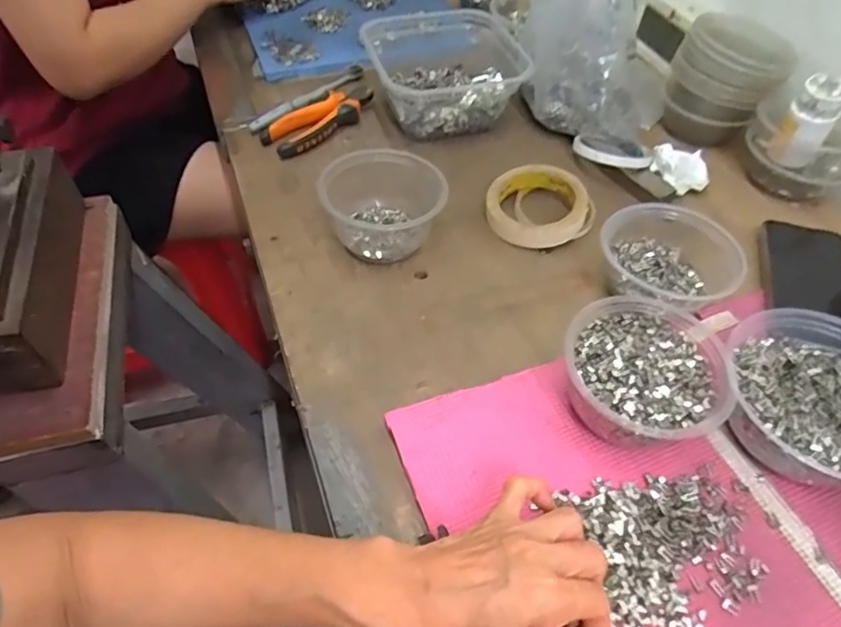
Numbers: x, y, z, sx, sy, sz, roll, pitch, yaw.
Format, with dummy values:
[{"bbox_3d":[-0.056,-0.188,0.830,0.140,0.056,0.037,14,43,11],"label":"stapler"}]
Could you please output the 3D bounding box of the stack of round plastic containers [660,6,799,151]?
[{"bbox_3d":[0.343,-0.261,0.646,0.110,0.117,0.100,26,55,18],"label":"stack of round plastic containers"}]

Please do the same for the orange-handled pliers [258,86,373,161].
[{"bbox_3d":[-0.114,-0.233,0.667,0.149,0.020,0.061,-35,61,-27],"label":"orange-handled pliers"}]

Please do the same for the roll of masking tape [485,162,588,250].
[{"bbox_3d":[0.116,-0.112,0.578,0.096,0.038,0.091,2,51,-2],"label":"roll of masking tape"}]

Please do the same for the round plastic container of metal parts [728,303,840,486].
[{"bbox_3d":[0.287,0.066,0.413,0.131,0.054,0.129,2,51,-2],"label":"round plastic container of metal parts"}]

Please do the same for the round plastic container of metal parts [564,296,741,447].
[{"bbox_3d":[0.163,0.045,0.423,0.111,0.058,0.112,2,51,-2],"label":"round plastic container of metal parts"}]

